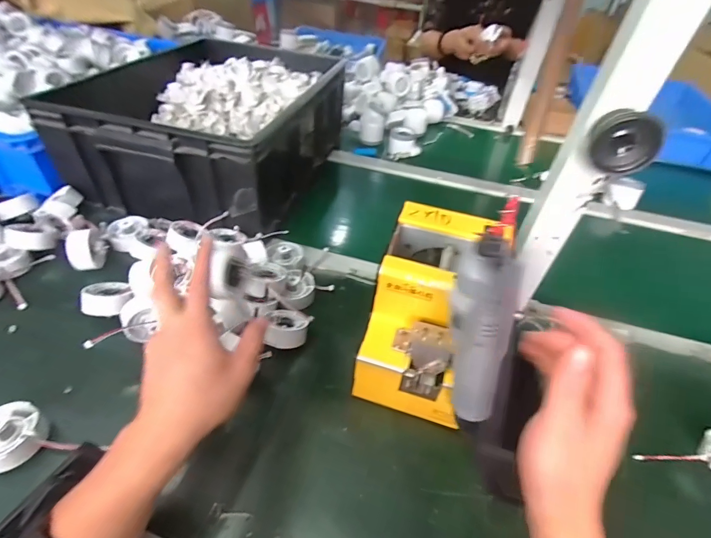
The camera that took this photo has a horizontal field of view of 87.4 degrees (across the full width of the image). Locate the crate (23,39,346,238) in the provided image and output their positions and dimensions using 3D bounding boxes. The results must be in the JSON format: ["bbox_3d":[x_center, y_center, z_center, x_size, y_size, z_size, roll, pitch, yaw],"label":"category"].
[{"bbox_3d":[-0.252,-0.269,0.701,0.358,0.173,0.453,14,43,8],"label":"crate"}]

